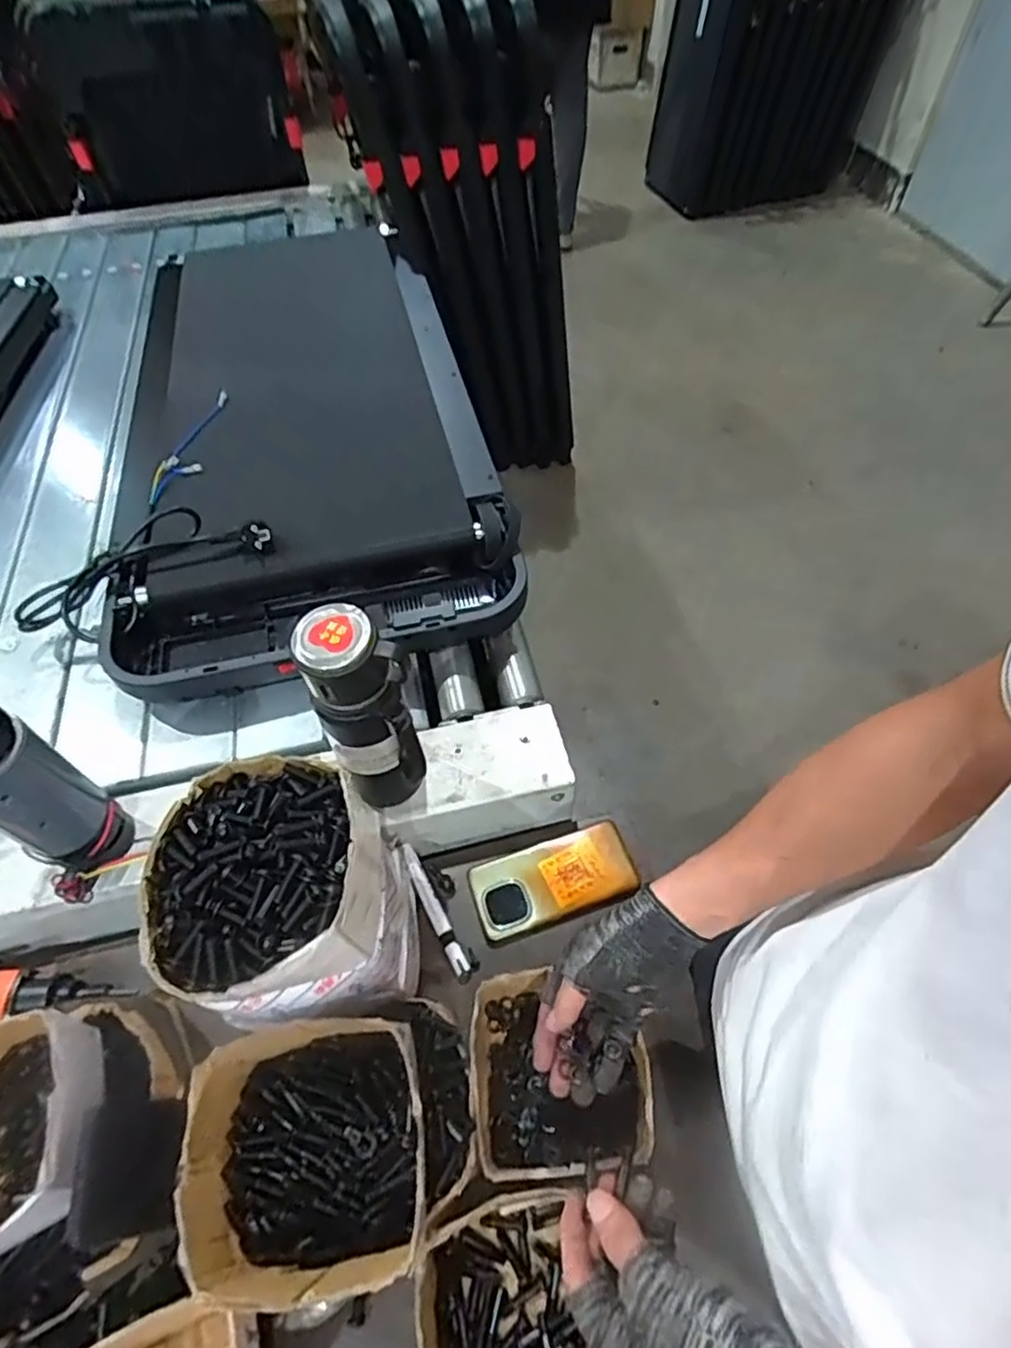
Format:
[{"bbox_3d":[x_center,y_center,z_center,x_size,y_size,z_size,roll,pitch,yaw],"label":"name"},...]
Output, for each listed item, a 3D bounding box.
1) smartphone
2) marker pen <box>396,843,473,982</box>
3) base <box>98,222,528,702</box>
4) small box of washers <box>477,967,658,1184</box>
[{"bbox_3d":[0.050,0.210,0.675,0.168,0.007,0.082,-16,56,-9],"label":"smartphone"},{"bbox_3d":[-0.073,0.232,0.656,0.019,0.014,0.147,-26,58,-15],"label":"marker pen"},{"bbox_3d":[-0.298,-0.396,0.979,0.471,0.095,0.951,-11,55,-6],"label":"base"},{"bbox_3d":[0.046,0.332,0.557,0.140,0.079,0.139,-6,55,-3],"label":"small box of washers"}]

